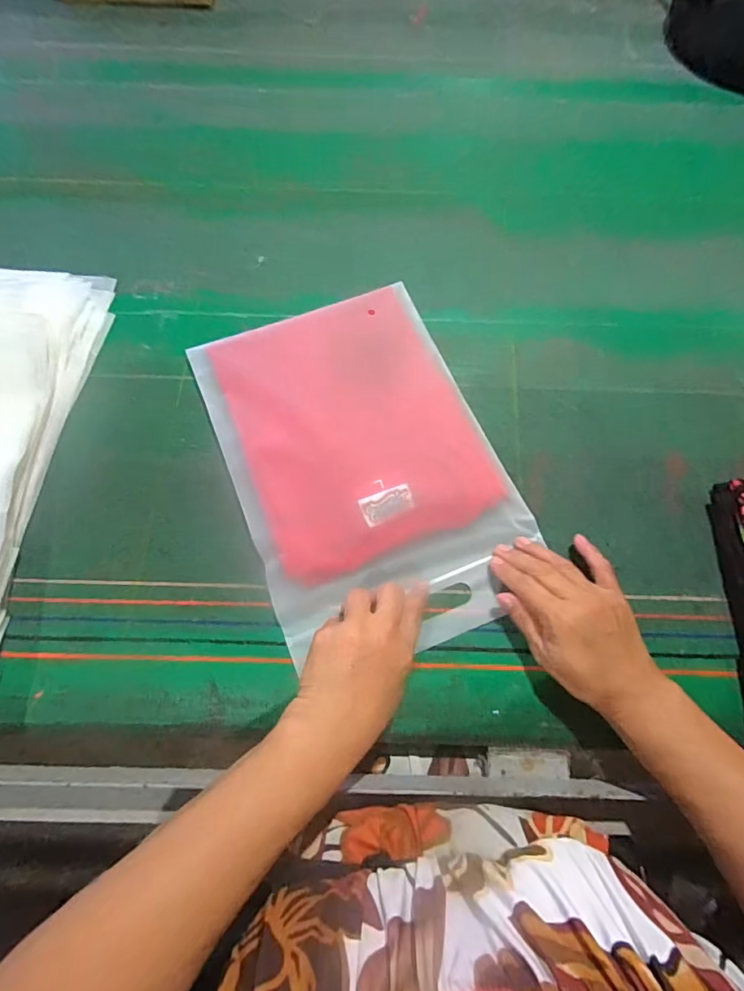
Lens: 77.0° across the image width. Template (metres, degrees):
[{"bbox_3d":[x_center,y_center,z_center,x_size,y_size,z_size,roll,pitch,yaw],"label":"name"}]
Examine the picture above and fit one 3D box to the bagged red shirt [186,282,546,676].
[{"bbox_3d":[-0.009,-0.034,0.452,0.239,0.031,0.349,-21,71,-8],"label":"bagged red shirt"}]

